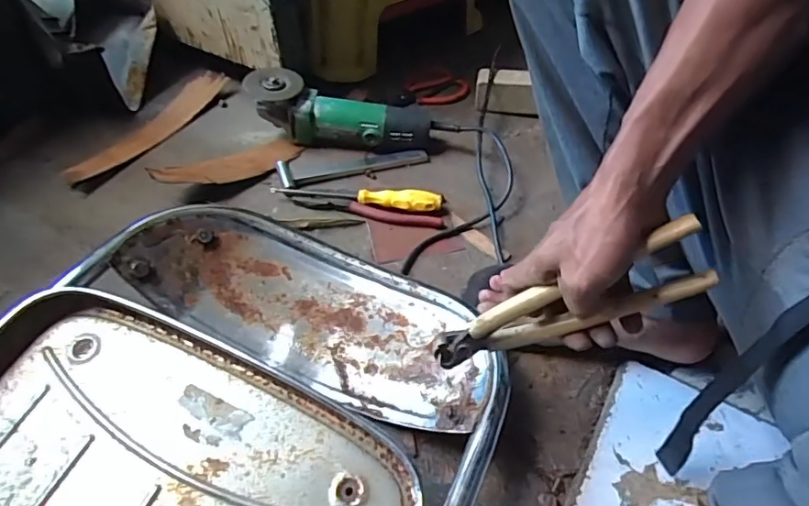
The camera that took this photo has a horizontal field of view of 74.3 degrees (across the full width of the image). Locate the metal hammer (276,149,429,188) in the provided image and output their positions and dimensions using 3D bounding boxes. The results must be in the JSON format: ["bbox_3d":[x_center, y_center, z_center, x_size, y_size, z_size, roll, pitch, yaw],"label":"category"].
[{"bbox_3d":[-0.068,-0.122,0.749,0.211,0.027,0.044,-12,51,-9],"label":"metal hammer"}]

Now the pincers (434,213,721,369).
[{"bbox_3d":[0.120,0.040,0.413,0.216,0.060,0.024,-24,47,20],"label":"pincers"}]

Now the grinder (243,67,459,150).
[{"bbox_3d":[-0.079,-0.192,0.773,0.296,0.076,0.071,11,50,-7],"label":"grinder"}]

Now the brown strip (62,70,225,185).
[{"bbox_3d":[-0.378,-0.194,0.795,0.054,0.023,0.301,21,53,17],"label":"brown strip"}]

